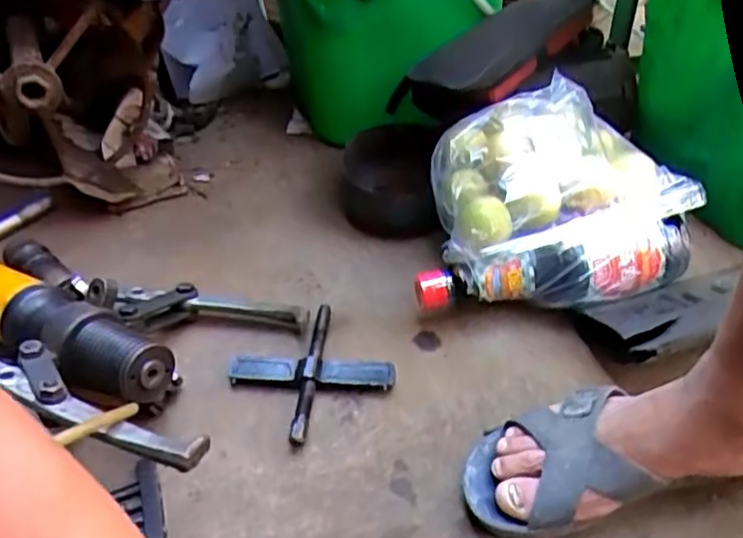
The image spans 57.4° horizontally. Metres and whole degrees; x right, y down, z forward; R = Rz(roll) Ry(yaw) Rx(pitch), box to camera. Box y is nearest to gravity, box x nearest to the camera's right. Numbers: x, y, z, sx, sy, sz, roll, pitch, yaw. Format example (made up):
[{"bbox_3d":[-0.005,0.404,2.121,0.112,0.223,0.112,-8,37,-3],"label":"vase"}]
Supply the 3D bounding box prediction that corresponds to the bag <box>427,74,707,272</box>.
[{"bbox_3d":[0.167,-0.094,0.625,0.229,0.092,0.151,-14,43,-6],"label":"bag"}]

